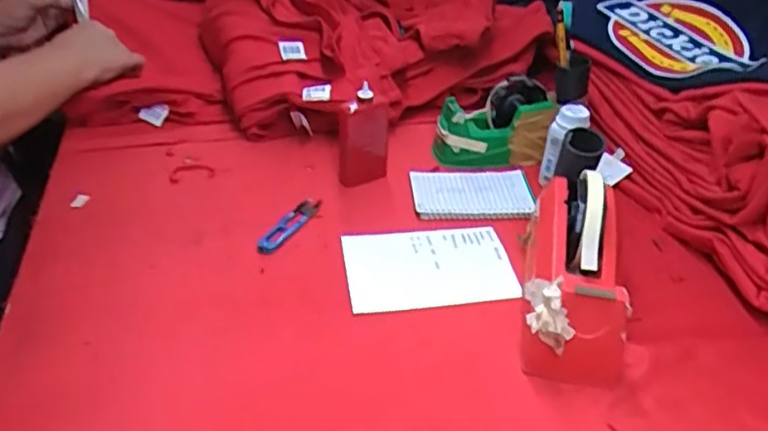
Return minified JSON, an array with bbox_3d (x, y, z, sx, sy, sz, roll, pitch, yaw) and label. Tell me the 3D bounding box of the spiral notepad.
[{"bbox_3d":[0.101,-0.027,0.726,0.136,0.016,0.092,2,37,-1],"label":"spiral notepad"}]

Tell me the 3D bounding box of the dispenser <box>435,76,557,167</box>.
[{"bbox_3d":[0.139,-0.114,0.778,0.139,0.079,0.072,-14,40,-21],"label":"dispenser"}]

